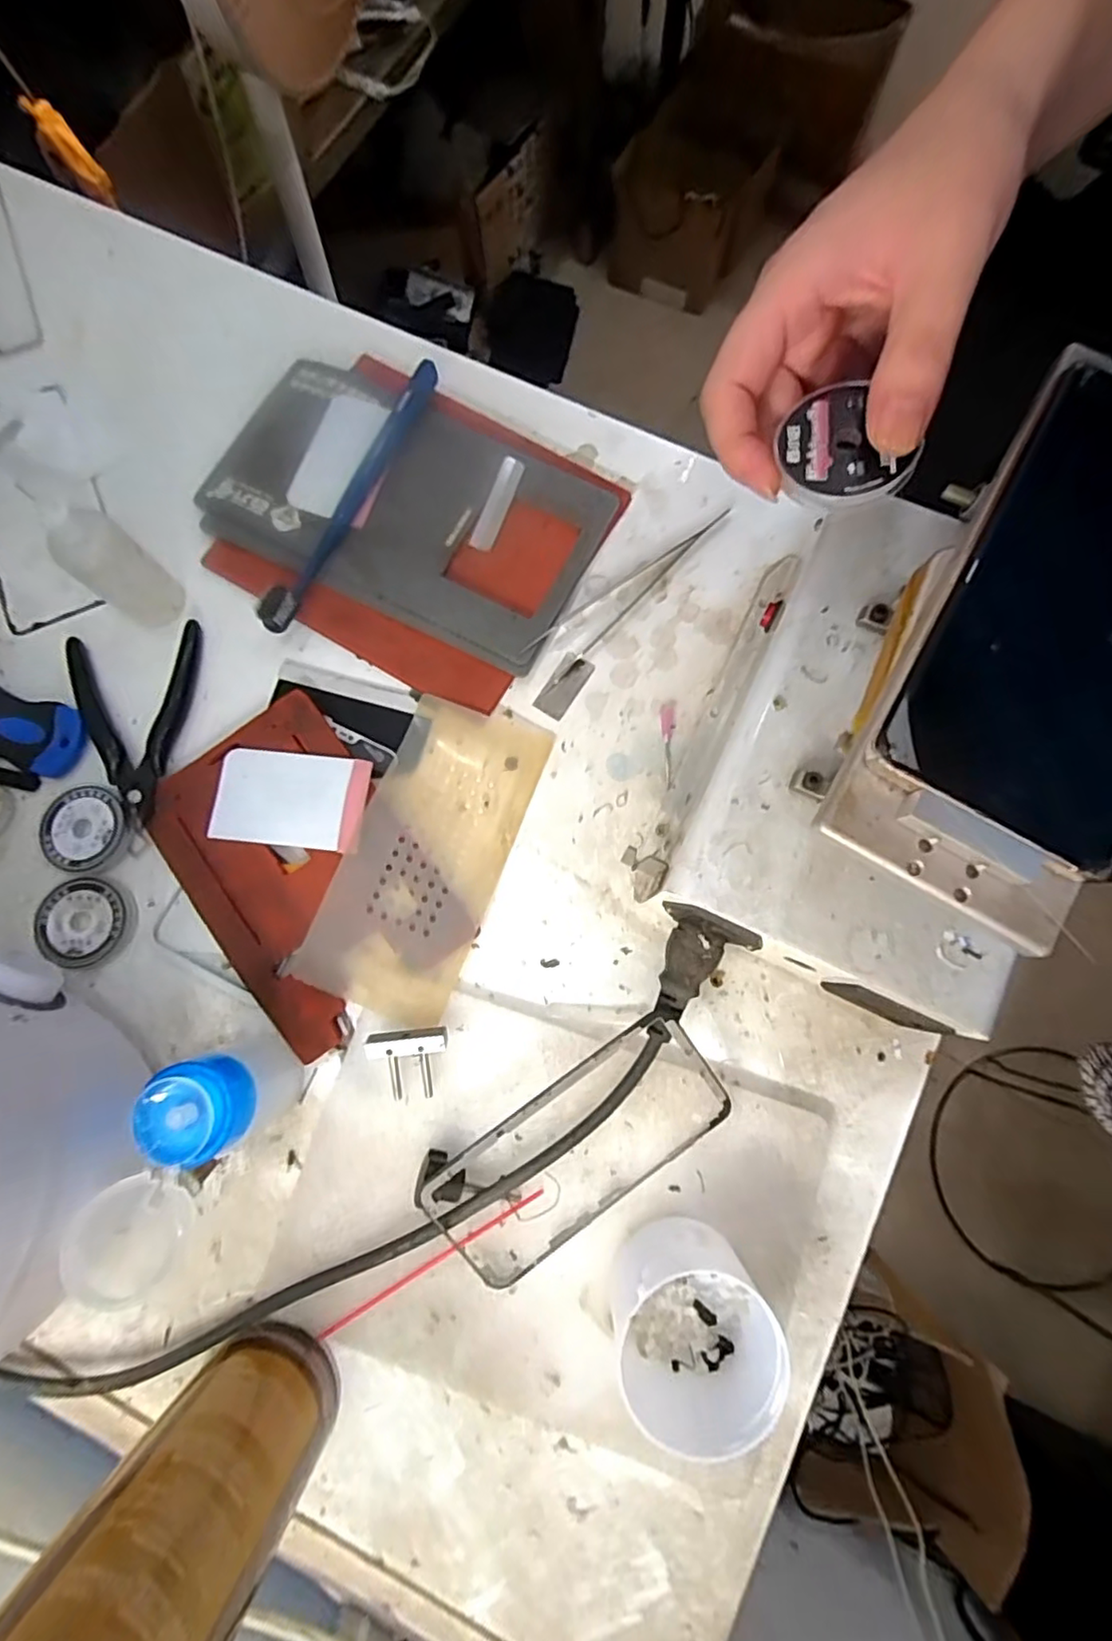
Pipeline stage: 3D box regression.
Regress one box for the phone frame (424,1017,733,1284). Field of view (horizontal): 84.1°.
[{"bbox_3d":[0.011,0.153,0.288,0.144,0.010,0.070,-34,101,-5],"label":"phone frame"}]

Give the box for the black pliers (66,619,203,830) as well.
[{"bbox_3d":[-0.233,-0.054,0.342,0.072,0.010,0.114,-12,79,-3],"label":"black pliers"}]

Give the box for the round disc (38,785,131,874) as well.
[{"bbox_3d":[-0.256,0.003,0.332,0.048,0.005,0.046,0,79,0],"label":"round disc"}]

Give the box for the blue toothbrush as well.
[{"bbox_3d":[-0.118,-0.190,0.363,0.017,0.023,0.187,27,80,5],"label":"blue toothbrush"}]

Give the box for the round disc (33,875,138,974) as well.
[{"bbox_3d":[-0.249,0.054,0.325,0.047,0.006,0.047,0,79,0],"label":"round disc"}]

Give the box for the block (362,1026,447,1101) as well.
[{"bbox_3d":[-0.073,0.119,0.300,0.041,0.015,0.033,-5,79,-1],"label":"block"}]

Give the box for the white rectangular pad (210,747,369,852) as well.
[{"bbox_3d":[-0.141,-0.011,0.327,0.080,0.006,0.049,6,79,1],"label":"white rectangular pad"}]

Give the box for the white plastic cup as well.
[{"bbox_3d":[0.057,0.218,0.263,0.069,0.045,0.071,-13,79,-3],"label":"white plastic cup"}]

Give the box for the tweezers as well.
[{"bbox_3d":[0.042,-0.136,0.357,0.148,0.011,0.025,-43,82,-8],"label":"tweezers"}]

